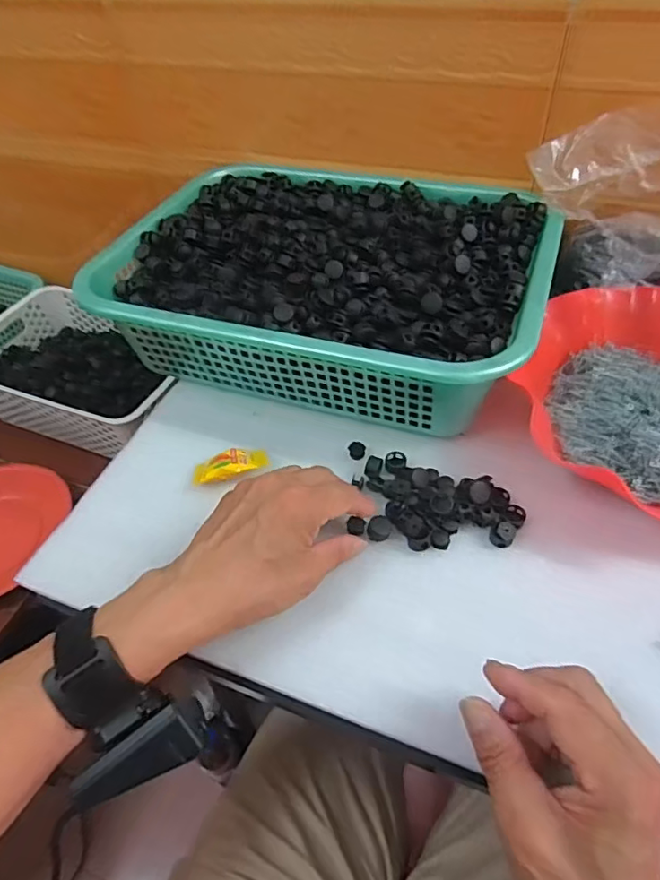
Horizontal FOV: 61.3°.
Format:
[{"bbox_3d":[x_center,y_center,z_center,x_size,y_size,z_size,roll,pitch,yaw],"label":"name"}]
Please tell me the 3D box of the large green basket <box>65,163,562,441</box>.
[{"bbox_3d":[0.000,-0.155,0.528,0.384,0.081,0.280,14,52,16],"label":"large green basket"}]

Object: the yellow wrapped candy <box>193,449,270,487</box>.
[{"bbox_3d":[-0.079,0.021,0.446,0.060,0.014,0.029,-22,52,-14],"label":"yellow wrapped candy"}]

